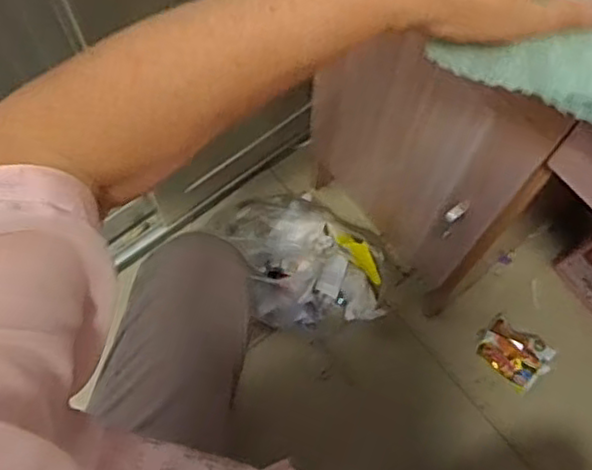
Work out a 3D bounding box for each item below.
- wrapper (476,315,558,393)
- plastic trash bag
[{"bbox_3d":[0.328,0.174,1.029,0.100,0.029,0.079,42,75,12],"label":"wrapper"},{"bbox_3d":[0.006,0.032,0.999,0.223,0.130,0.202,-10,71,-5],"label":"plastic trash bag"}]

